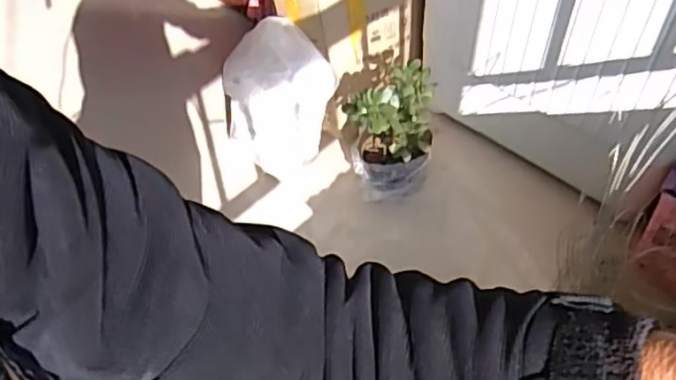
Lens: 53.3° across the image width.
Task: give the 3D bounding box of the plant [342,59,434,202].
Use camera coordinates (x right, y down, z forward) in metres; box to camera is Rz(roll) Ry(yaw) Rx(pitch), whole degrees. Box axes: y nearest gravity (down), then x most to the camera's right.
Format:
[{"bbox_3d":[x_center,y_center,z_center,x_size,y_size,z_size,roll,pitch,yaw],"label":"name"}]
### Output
[{"bbox_3d":[0.139,-0.131,1.653,0.206,0.328,0.161,-14,53,-10],"label":"plant"}]

